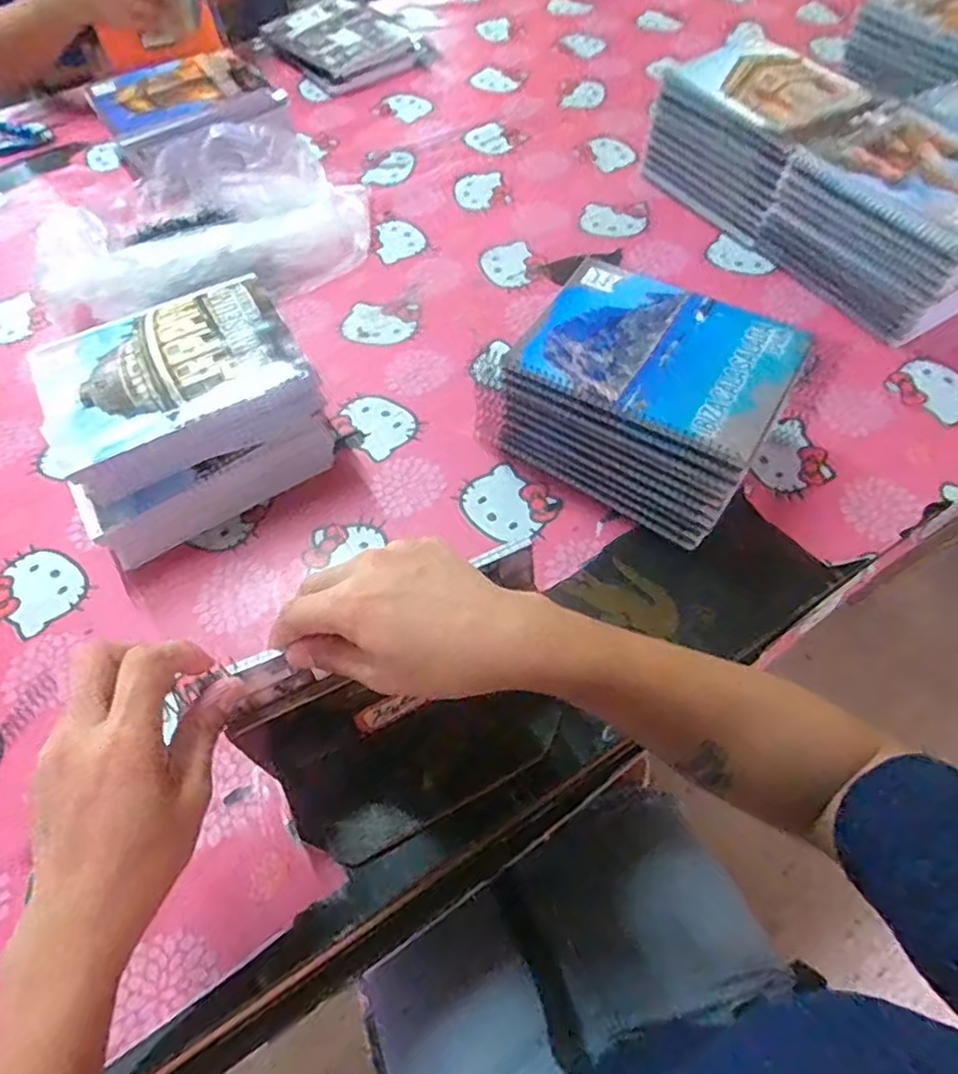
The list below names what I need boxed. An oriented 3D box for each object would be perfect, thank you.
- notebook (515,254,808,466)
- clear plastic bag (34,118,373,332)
[{"bbox_3d":[0.141,-0.147,0.516,0.200,0.011,0.145,29,63,19],"label":"notebook"},{"bbox_3d":[-0.295,-0.348,0.729,0.339,0.111,0.198,-15,59,-7],"label":"clear plastic bag"}]

